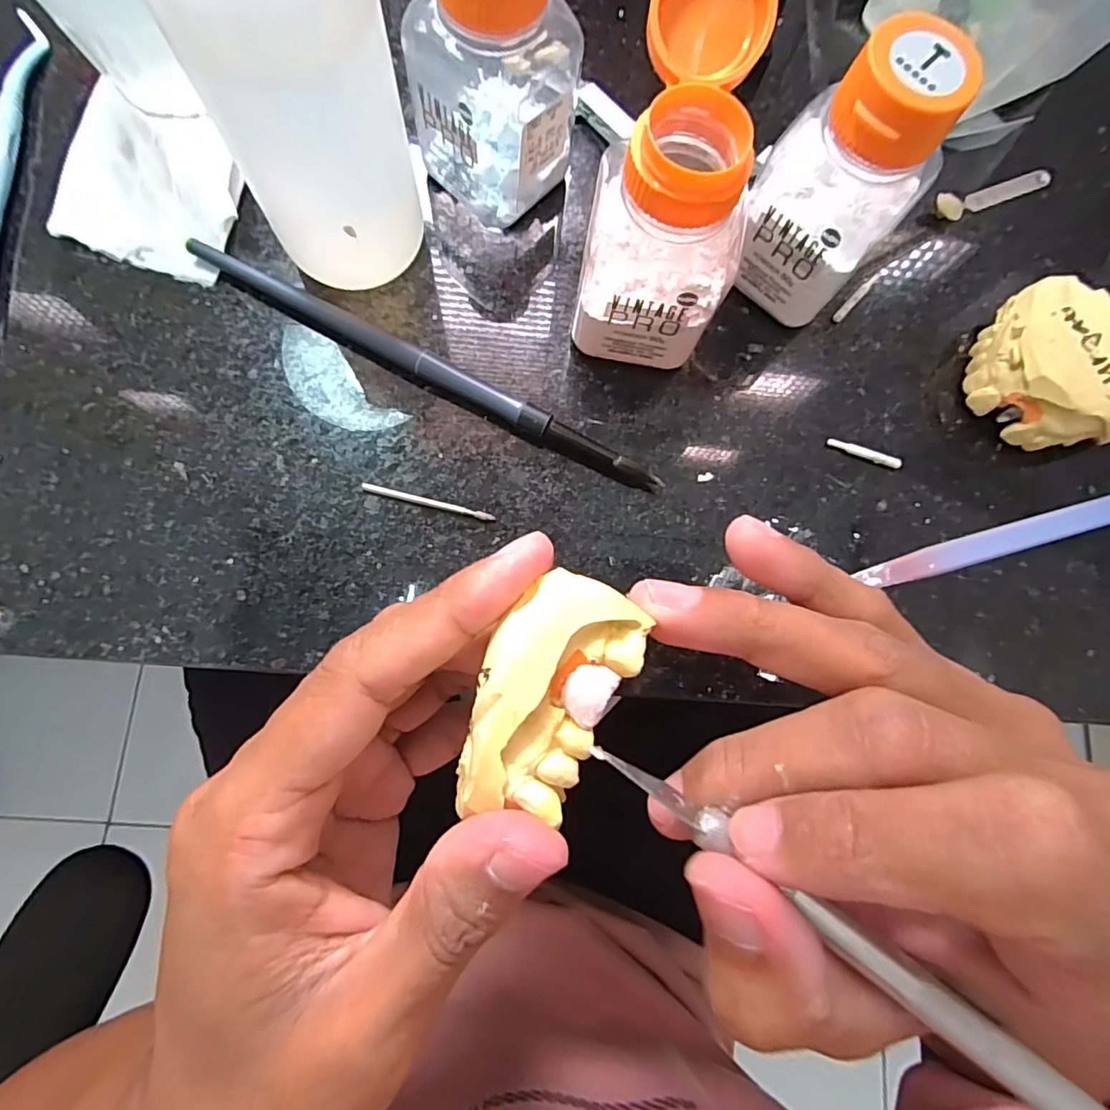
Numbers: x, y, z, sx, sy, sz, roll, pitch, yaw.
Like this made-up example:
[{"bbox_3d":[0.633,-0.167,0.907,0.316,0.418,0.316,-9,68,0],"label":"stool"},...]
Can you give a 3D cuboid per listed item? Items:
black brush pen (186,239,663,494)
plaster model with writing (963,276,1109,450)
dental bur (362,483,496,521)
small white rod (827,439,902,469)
[{"bbox_3d":[-0.042,-0.061,0.178,0.166,0.009,0.009,28,79,1],"label":"black brush pen"},{"bbox_3d":[0.166,-0.063,0.186,0.039,0.026,0.054,-12,81,-7],"label":"plaster model with writing"},{"bbox_3d":[-0.040,-0.017,0.173,0.042,0.004,0.004,14,81,-3],"label":"dental bur"},{"bbox_3d":[0.106,-0.035,0.188,0.025,0.004,0.004,22,80,-1],"label":"small white rod"}]

